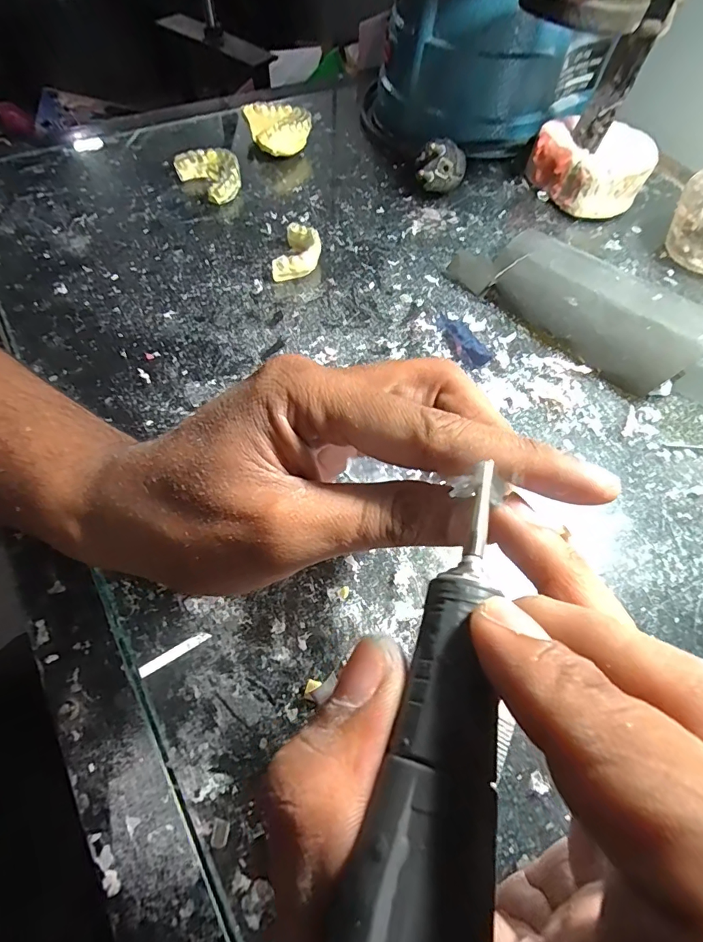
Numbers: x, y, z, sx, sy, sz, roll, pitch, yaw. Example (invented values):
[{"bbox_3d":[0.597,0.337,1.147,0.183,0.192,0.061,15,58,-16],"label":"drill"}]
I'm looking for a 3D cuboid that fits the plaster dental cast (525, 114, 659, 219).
[{"bbox_3d":[0.197,-0.254,0.373,0.093,0.046,0.076,22,62,9],"label":"plaster dental cast"}]

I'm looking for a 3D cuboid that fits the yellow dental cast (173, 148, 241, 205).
[{"bbox_3d":[-0.112,-0.242,0.362,0.039,0.019,0.051,-39,70,-22],"label":"yellow dental cast"}]

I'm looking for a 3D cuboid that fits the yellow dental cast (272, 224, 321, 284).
[{"bbox_3d":[-0.038,-0.156,0.320,0.028,0.017,0.046,12,61,3],"label":"yellow dental cast"}]

